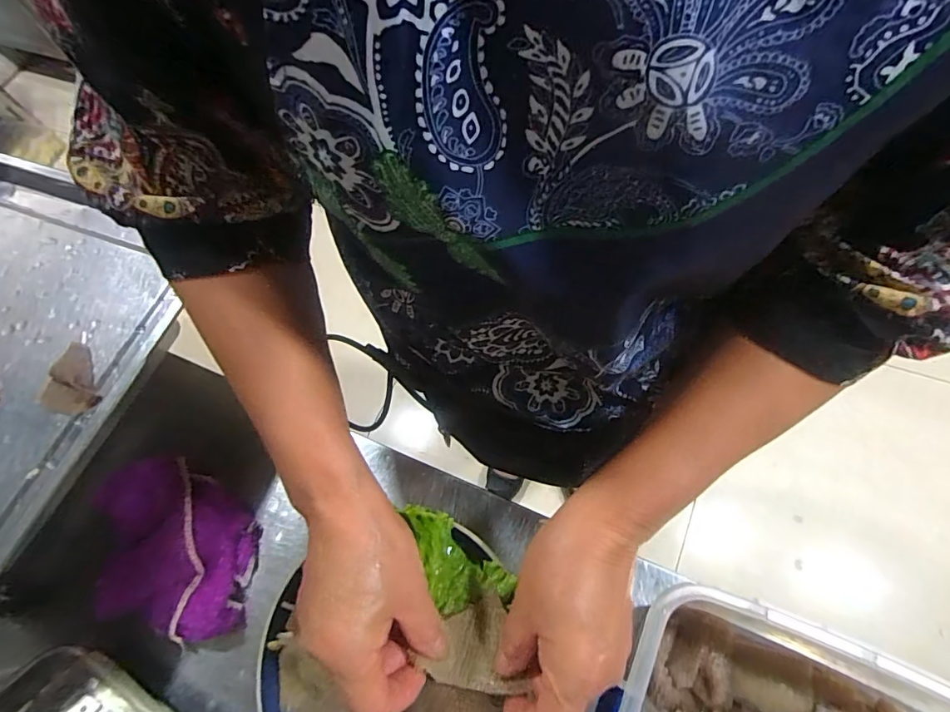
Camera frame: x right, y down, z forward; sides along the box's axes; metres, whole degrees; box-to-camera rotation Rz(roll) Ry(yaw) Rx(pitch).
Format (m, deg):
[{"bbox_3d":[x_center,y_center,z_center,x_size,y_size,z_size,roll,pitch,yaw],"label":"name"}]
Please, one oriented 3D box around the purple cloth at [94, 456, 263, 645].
[{"bbox_3d":[-0.245,0.155,0.399,0.112,0.035,0.142,-12,65,3],"label":"purple cloth"}]

